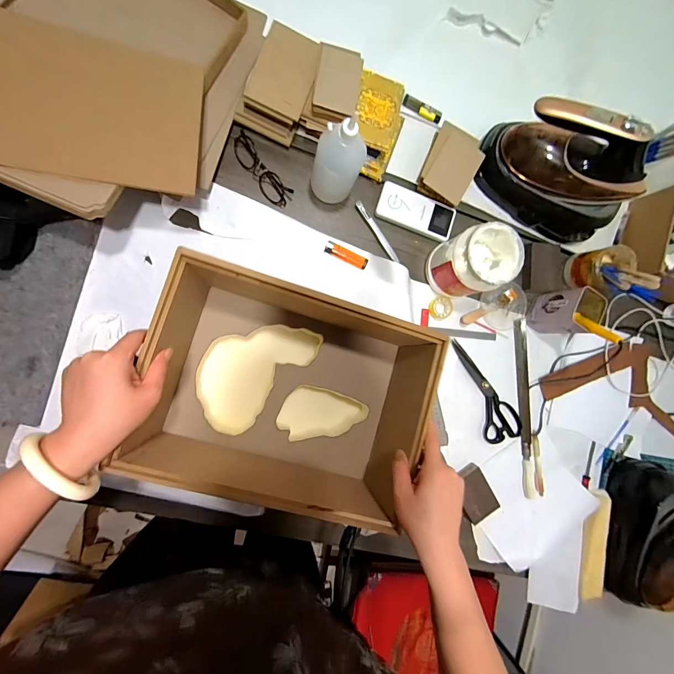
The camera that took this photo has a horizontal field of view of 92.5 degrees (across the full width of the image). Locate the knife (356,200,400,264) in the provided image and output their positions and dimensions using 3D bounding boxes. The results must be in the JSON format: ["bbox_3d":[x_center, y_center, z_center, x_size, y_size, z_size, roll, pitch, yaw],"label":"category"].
[{"bbox_3d":[0.078,-0.203,0.625,0.013,0.007,0.138,-35,96,-6],"label":"knife"}]

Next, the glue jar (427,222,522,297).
[{"bbox_3d":[0.240,-0.136,0.579,0.105,0.136,0.101,0,90,-10],"label":"glue jar"}]

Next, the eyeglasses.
[{"bbox_3d":[-0.138,-0.301,0.579,0.042,0.030,0.140,-42,97,-8],"label":"eyeglasses"}]

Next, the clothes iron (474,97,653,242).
[{"bbox_3d":[0.409,-0.288,0.577,0.277,0.182,0.118,23,86,-9],"label":"clothes iron"}]

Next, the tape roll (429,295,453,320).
[{"bbox_3d":[0.207,-0.057,0.641,0.046,0.015,0.046,0,90,-10],"label":"tape roll"}]

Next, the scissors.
[{"bbox_3d":[0.312,0.107,0.661,0.083,0.010,0.238,-23,94,-10],"label":"scissors"}]

